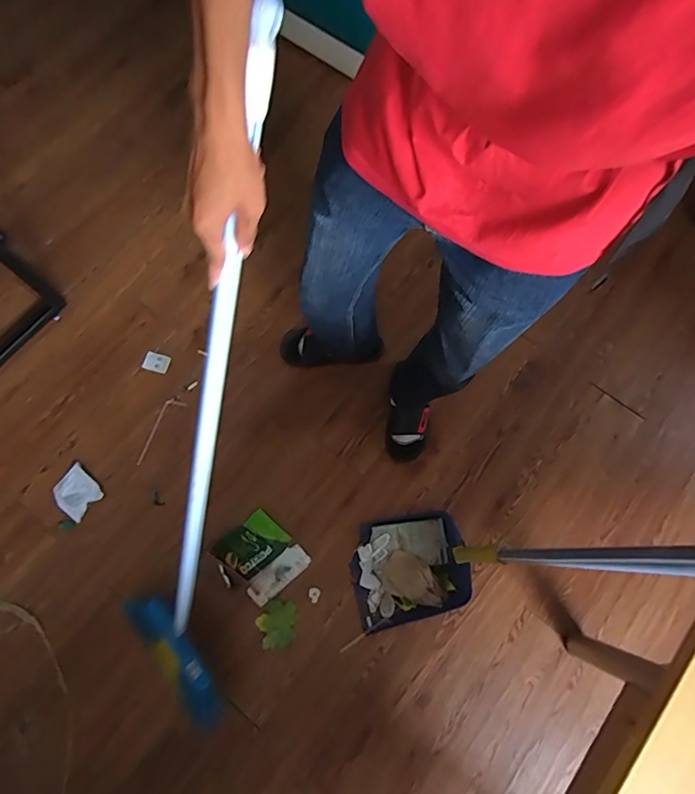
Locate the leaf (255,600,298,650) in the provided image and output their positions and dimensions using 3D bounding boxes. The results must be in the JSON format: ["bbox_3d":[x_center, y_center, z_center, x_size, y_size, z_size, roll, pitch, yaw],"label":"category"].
[{"bbox_3d":[-0.173,0.549,1.183,0.089,0.017,0.105,6,73,2],"label":"leaf"}]

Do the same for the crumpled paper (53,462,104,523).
[{"bbox_3d":[-0.711,0.249,1.283,0.117,0.018,0.103,39,77,11],"label":"crumpled paper"}]

